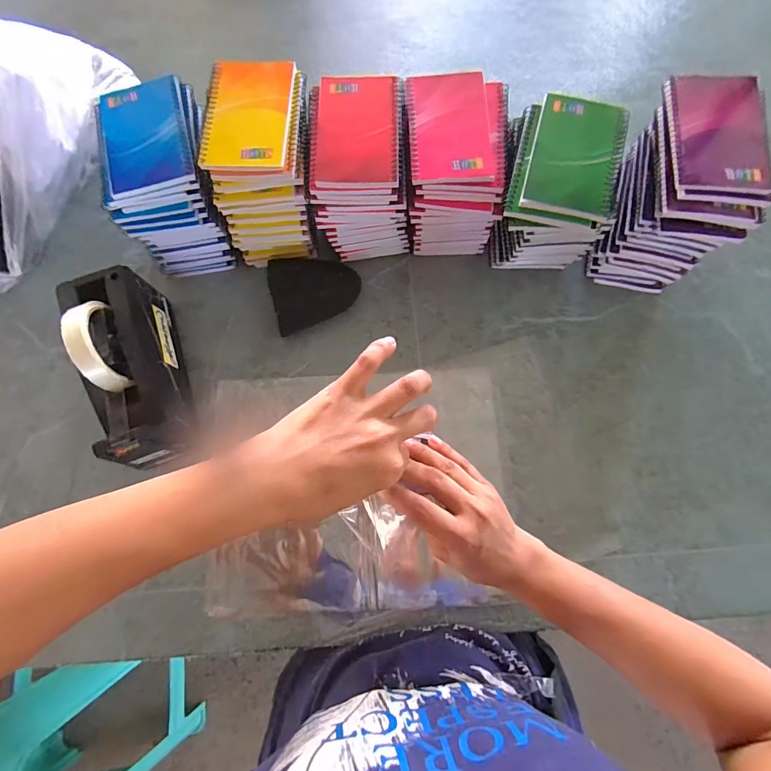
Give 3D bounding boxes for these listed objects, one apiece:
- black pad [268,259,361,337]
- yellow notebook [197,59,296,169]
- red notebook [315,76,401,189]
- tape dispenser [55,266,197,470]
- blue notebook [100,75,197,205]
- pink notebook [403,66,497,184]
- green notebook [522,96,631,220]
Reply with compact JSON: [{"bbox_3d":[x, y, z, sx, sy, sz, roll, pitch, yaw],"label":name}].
[{"bbox_3d":[-0.084,-0.117,0.471,0.102,0.033,0.086,-13,74,-2],"label":"black pad"},{"bbox_3d":[-0.136,-0.270,0.382,0.084,0.007,0.134,1,77,1],"label":"yellow notebook"},{"bbox_3d":[-0.025,-0.257,0.386,0.083,0.009,0.128,0,77,0],"label":"red notebook"},{"bbox_3d":[-0.270,-0.021,0.407,0.077,0.122,0.197,-22,77,-5],"label":"tape dispenser"},{"bbox_3d":[-0.241,-0.253,0.388,0.082,0.008,0.130,-16,77,-3],"label":"blue notebook"},{"bbox_3d":[0.063,-0.264,0.390,0.079,0.006,0.135,-3,77,0],"label":"pink notebook"},{"bbox_3d":[0.179,-0.217,0.362,0.078,0.011,0.125,16,77,4],"label":"green notebook"}]

